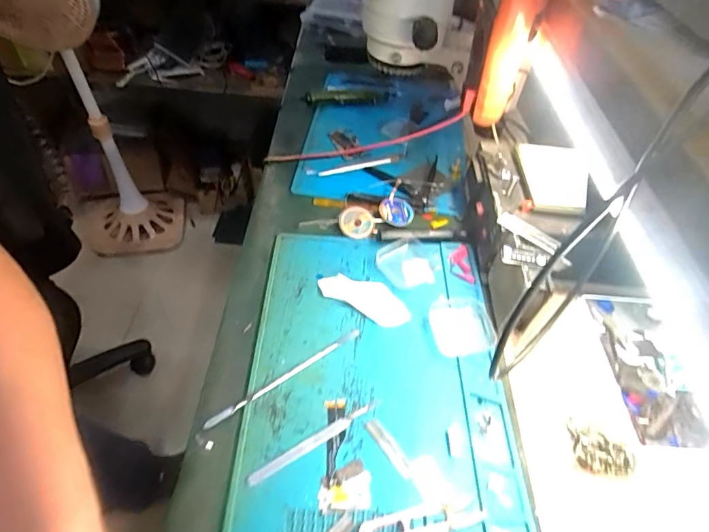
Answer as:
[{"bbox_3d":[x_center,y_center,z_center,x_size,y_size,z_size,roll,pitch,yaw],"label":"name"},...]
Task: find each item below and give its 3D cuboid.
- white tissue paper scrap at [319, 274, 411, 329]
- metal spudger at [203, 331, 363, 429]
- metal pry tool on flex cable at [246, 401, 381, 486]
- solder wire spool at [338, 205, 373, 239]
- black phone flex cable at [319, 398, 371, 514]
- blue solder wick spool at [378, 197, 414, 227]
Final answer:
[{"bbox_3d":[0.011,0.035,0.501,0.108,0.010,0.041,24,52,16],"label":"white tissue paper scrap"},{"bbox_3d":[-0.065,0.105,0.428,0.174,0.009,0.007,-30,57,-26],"label":"metal spudger"},{"bbox_3d":[-0.035,0.154,0.392,0.130,0.004,0.011,-24,55,-23],"label":"metal pry tool on flex cable"},{"bbox_3d":[0.002,-0.056,0.570,0.045,0.011,0.045,2,74,-8],"label":"solder wire spool"},{"bbox_3d":[-0.008,0.163,0.387,0.041,0.004,0.094,2,49,-2],"label":"black phone flex cable"},{"bbox_3d":[0.058,-0.072,0.588,0.047,0.015,0.047,2,49,-2],"label":"blue solder wick spool"}]

